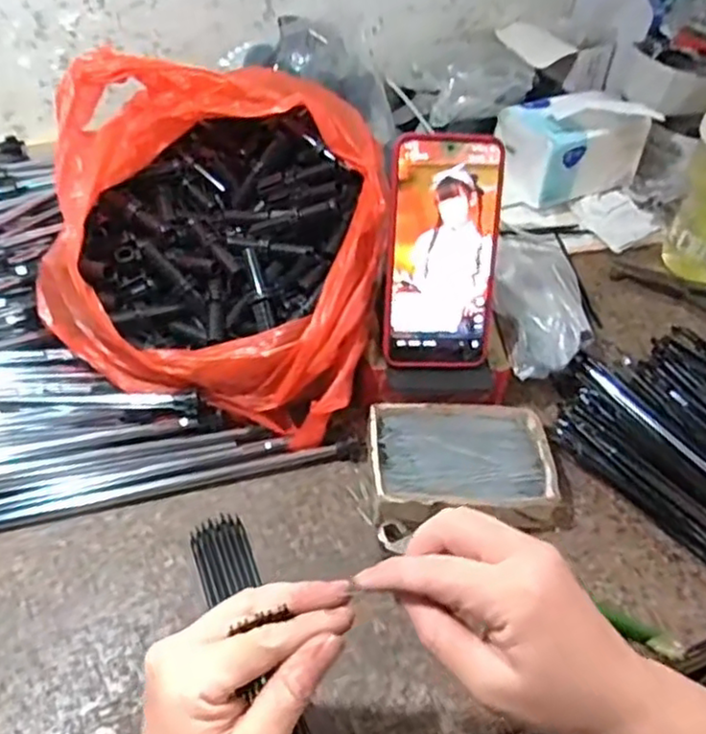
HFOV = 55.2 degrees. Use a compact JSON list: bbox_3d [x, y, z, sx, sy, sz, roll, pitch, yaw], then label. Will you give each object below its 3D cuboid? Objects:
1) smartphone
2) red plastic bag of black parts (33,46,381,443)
[{"bbox_3d":[0.064,-0.080,0.484,0.080,0.164,0.012,-1,17,-3],"label":"smartphone"},{"bbox_3d":[-0.097,-0.104,0.521,0.241,0.167,0.233,11,46,7],"label":"red plastic bag of black parts"}]

